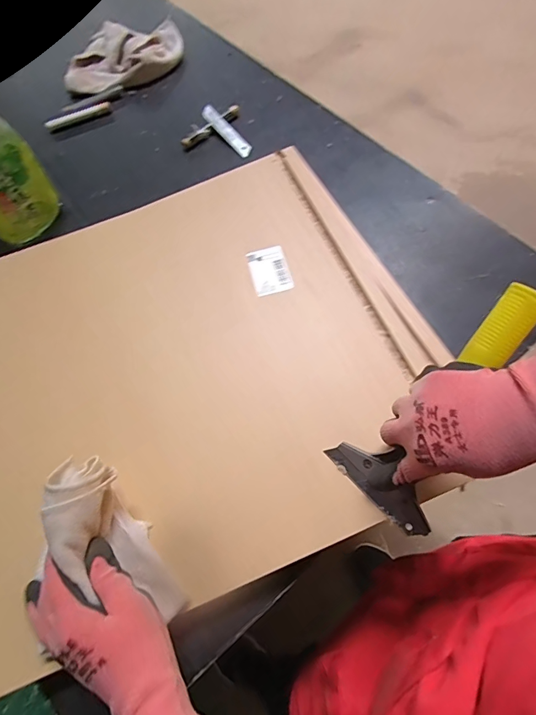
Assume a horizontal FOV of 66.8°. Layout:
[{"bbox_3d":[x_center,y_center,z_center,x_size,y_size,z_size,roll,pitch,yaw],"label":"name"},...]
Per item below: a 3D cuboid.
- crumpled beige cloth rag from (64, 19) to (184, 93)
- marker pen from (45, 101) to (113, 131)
[{"bbox_3d":[-0.235,-0.493,0.661,0.183,0.027,0.132,-6,67,0],"label":"crumpled beige cloth rag"},{"bbox_3d":[-0.292,-0.373,0.629,0.103,0.013,0.017,-29,69,-9],"label":"marker pen"}]

